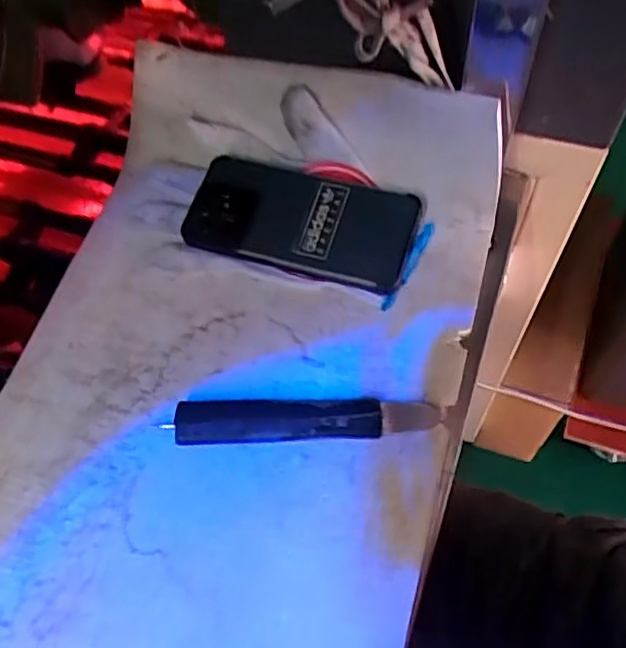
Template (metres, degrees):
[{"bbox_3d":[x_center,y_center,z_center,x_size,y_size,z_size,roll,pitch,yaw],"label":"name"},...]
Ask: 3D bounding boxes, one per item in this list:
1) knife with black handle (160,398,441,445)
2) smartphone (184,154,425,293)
[{"bbox_3d":[-0.006,0.060,0.416,0.165,0.012,0.027,-2,62,3],"label":"knife with black handle"},{"bbox_3d":[-0.010,-0.076,0.477,0.162,0.016,0.082,14,68,12],"label":"smartphone"}]

